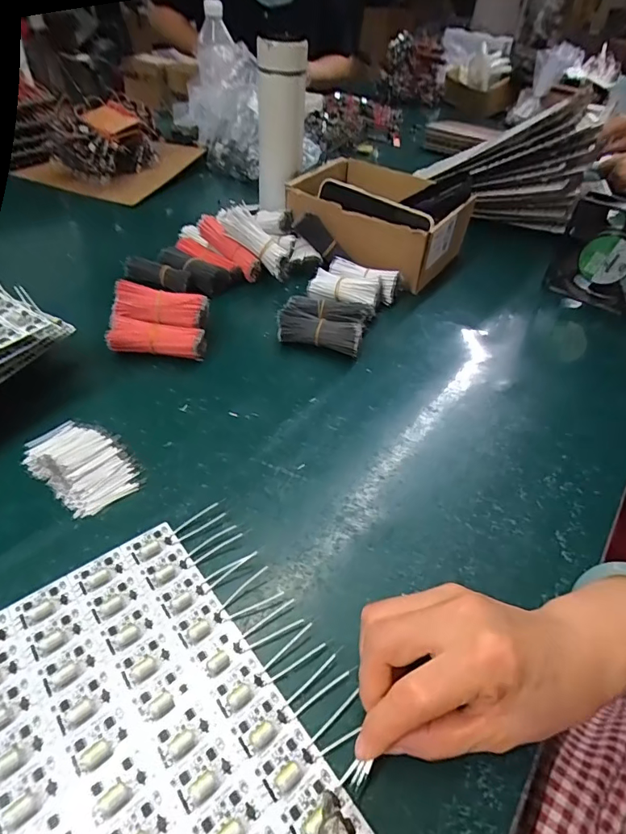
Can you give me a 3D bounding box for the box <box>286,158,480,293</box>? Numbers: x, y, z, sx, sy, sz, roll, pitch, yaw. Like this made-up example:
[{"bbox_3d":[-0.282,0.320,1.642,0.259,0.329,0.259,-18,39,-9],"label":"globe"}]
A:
[{"bbox_3d":[0.100,-0.291,0.664,0.240,0.096,0.197,29,48,22],"label":"box"}]

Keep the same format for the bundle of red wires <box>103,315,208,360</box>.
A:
[{"bbox_3d":[-0.157,-0.077,0.460,0.090,0.033,0.032,5,44,-1],"label":"bundle of red wires"}]

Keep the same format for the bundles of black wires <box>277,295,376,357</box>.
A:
[{"bbox_3d":[0.013,-0.105,0.508,0.093,0.034,0.067,15,44,9],"label":"bundles of black wires"}]

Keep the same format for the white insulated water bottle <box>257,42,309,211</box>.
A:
[{"bbox_3d":[-0.048,-0.433,0.685,0.069,0.203,0.084,1,44,-5],"label":"white insulated water bottle"}]

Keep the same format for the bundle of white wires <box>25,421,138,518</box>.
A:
[{"bbox_3d":[-0.186,0.033,0.356,0.099,0.017,0.053,31,49,24],"label":"bundle of white wires"}]

